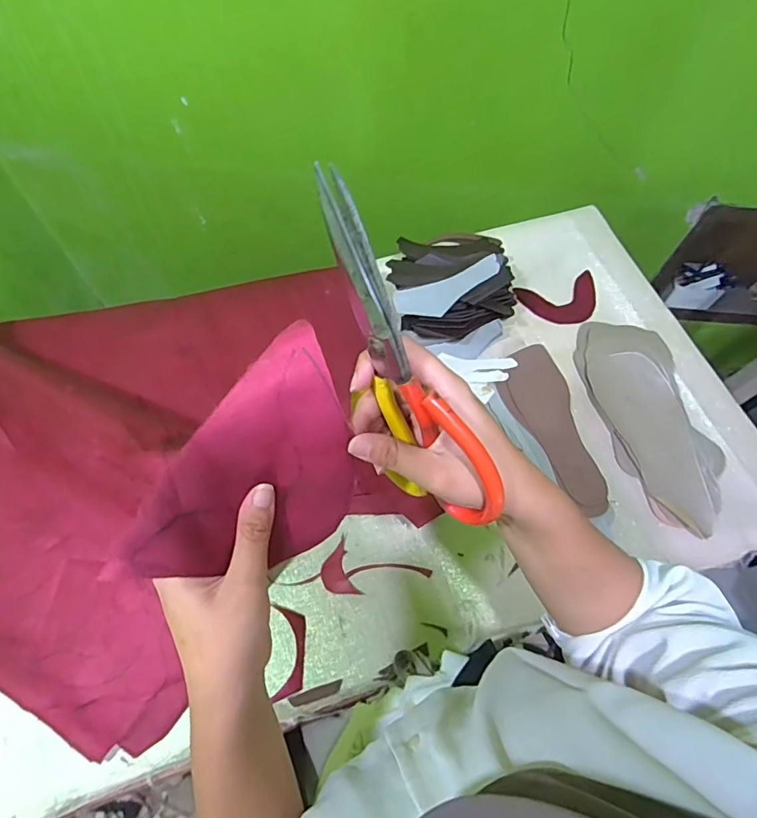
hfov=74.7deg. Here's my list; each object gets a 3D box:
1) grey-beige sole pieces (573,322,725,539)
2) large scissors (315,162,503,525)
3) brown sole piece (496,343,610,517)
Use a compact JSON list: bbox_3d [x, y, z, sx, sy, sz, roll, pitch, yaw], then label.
[{"bbox_3d":[0.382,0.003,0.692,0.128,0.031,0.321,-9,63,-6],"label":"grey-beige sole pieces"},{"bbox_3d":[0.008,-0.018,0.268,0.018,0.204,0.088,-36,30,-18],"label":"large scissors"},{"bbox_3d":[0.253,0.020,0.694,0.098,0.009,0.251,-21,65,-12],"label":"brown sole piece"}]

